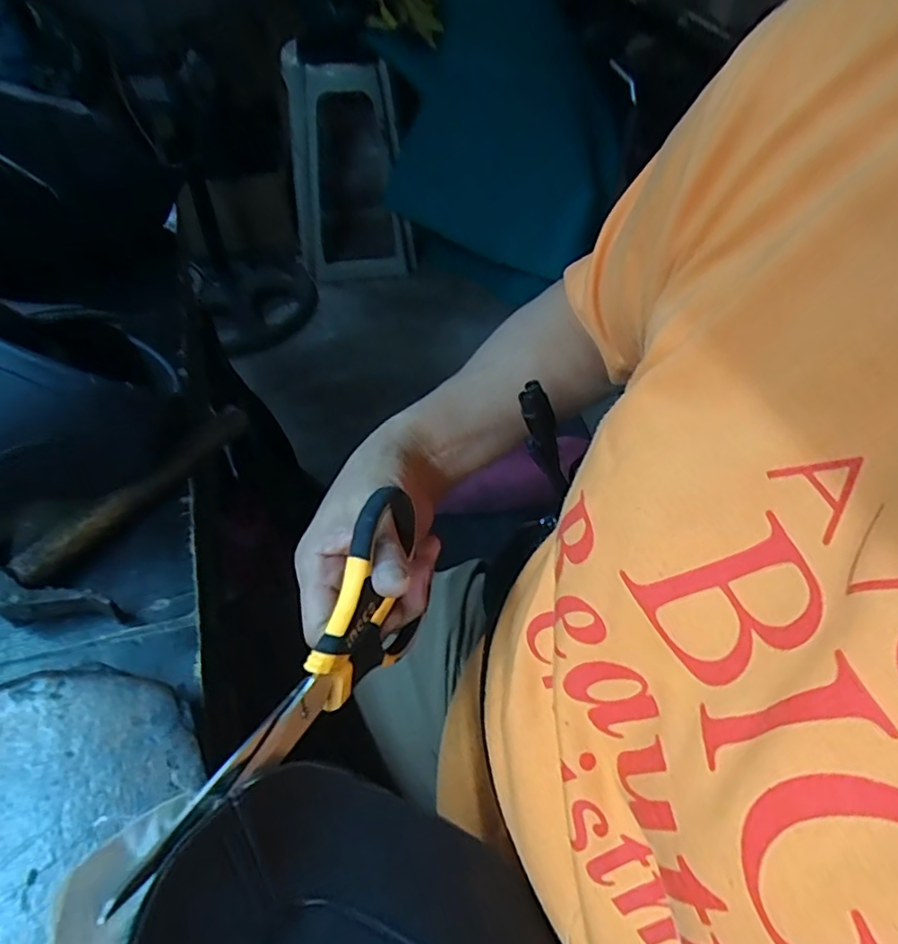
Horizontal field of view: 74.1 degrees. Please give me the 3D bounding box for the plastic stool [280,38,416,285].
[{"bbox_3d":[-0.251,-0.759,1.555,0.292,0.558,0.222,-16,53,-15],"label":"plastic stool"}]

